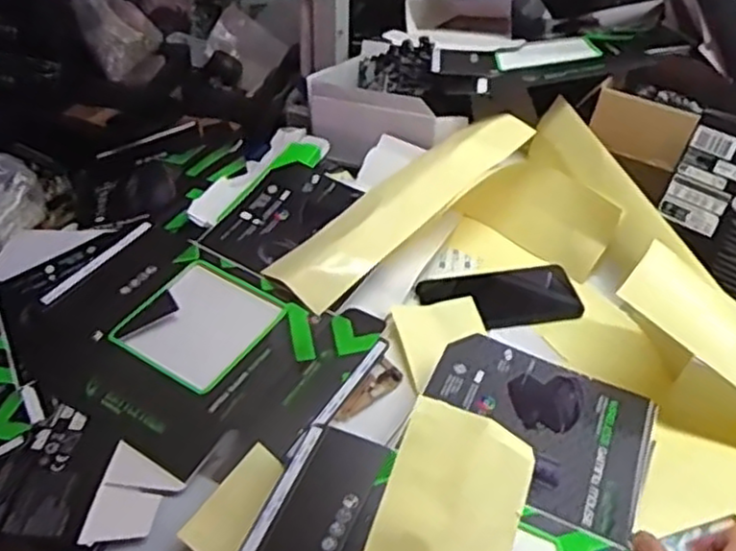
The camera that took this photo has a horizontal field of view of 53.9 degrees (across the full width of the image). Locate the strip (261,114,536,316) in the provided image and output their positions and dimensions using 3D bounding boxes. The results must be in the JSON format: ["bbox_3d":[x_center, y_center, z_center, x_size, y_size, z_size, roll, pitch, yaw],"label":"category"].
[{"bbox_3d":[0.043,-0.083,0.779,0.335,0.024,0.090,-40,54,-23],"label":"strip"}]

